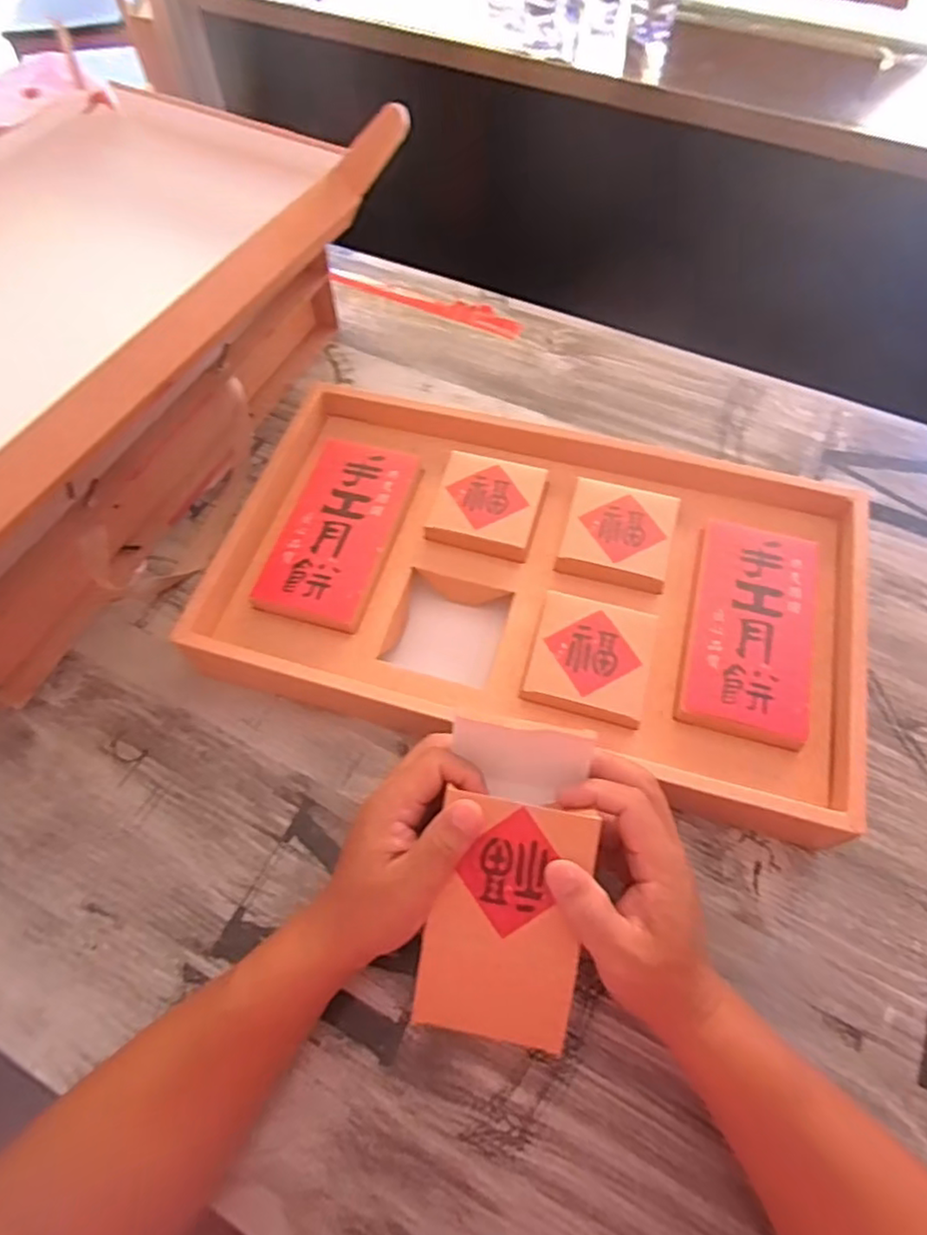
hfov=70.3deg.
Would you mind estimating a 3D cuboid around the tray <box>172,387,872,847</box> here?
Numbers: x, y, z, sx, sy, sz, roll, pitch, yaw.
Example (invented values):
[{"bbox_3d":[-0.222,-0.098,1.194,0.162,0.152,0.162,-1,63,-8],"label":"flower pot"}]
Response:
[{"bbox_3d":[0.059,-0.031,0.532,0.471,0.064,0.288,14,62,9],"label":"tray"}]

